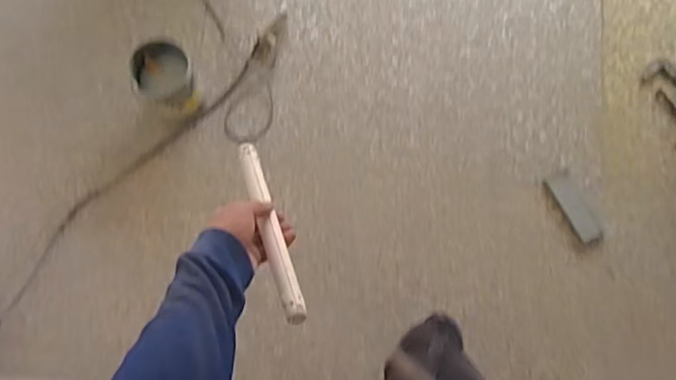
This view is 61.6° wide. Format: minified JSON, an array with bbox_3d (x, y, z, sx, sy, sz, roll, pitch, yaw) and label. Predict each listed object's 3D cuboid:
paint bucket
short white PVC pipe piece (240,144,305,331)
[{"bbox_3d":[-0.490,-0.315,1.643,0.178,0.165,0.158,42,83,10],"label":"paint bucket"},{"bbox_3d":[-0.083,0.041,0.687,0.025,0.019,0.261,-20,53,-3],"label":"short white PVC pipe piece"}]

